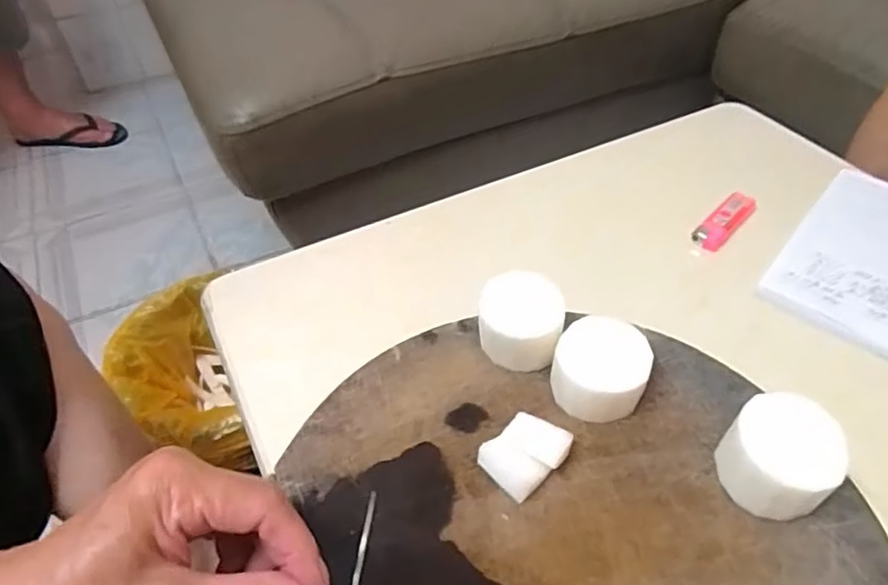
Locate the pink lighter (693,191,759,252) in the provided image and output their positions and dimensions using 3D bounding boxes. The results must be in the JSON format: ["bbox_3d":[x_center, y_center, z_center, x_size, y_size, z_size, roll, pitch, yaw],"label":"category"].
[{"bbox_3d":[0.241,-0.062,0.508,0.024,0.010,0.077,35,57,29],"label":"pink lighter"}]

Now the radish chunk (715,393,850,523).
[{"bbox_3d":[0.167,0.082,0.296,0.049,0.036,0.050,-1,47,1],"label":"radish chunk"}]

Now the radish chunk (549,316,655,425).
[{"bbox_3d":[0.088,0.045,0.336,0.049,0.042,0.050,-1,47,1],"label":"radish chunk"}]

